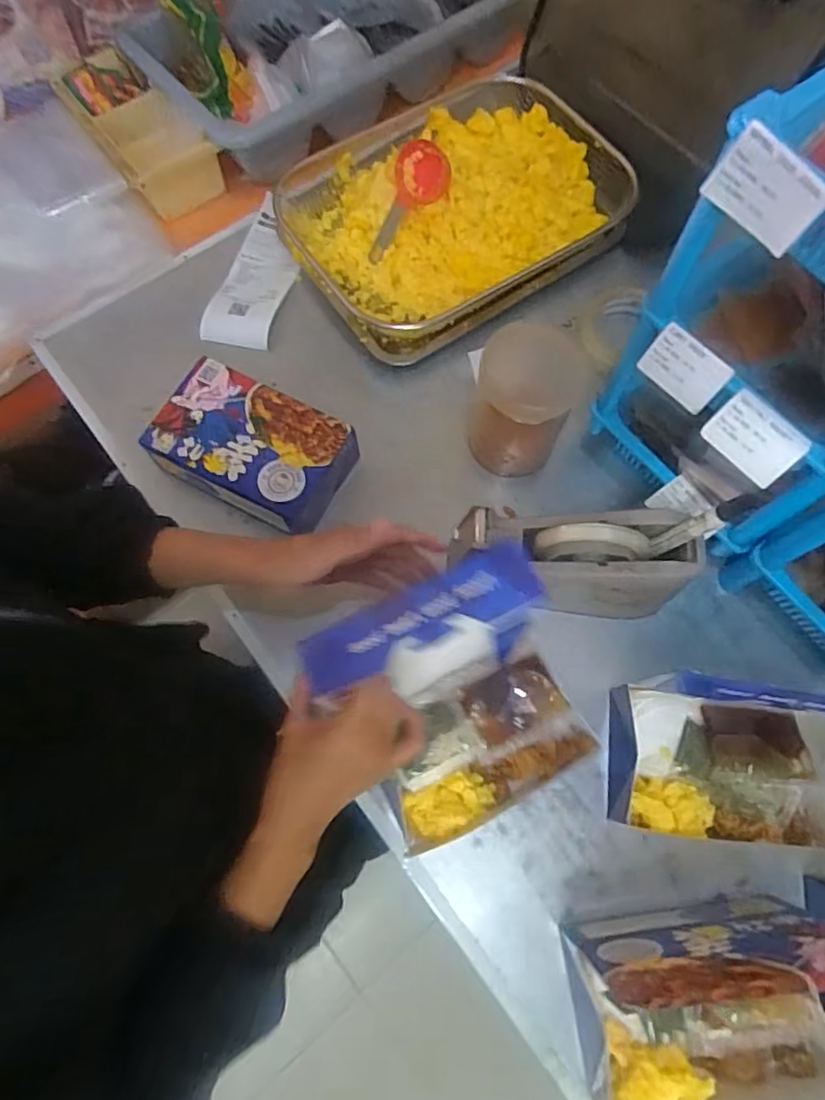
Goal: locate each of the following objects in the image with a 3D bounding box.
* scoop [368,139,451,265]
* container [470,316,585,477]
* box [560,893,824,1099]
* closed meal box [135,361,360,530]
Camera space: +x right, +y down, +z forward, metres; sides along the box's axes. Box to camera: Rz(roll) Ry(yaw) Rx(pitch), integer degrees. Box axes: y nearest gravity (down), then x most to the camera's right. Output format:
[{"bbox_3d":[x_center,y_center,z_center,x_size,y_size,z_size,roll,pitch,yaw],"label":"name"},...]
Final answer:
[{"bbox_3d":[-0.010,-0.383,0.659,0.054,0.030,0.129,42,111,14],"label":"scoop"},{"bbox_3d":[0.102,-0.138,0.559,0.090,0.120,0.095,16,71,6],"label":"container"},{"bbox_3d":[0.211,0.317,0.387,0.180,0.148,0.119,-9,70,-3],"label":"box"},{"bbox_3d":[-0.153,-0.096,0.585,0.187,0.056,0.112,27,72,9],"label":"closed meal box"}]

